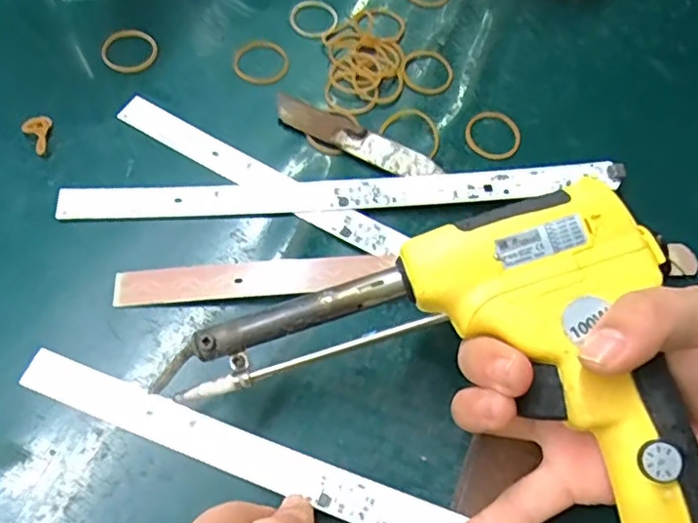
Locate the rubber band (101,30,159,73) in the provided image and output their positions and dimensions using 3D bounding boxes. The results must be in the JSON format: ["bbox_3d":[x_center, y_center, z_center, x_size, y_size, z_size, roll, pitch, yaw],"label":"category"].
[{"bbox_3d":[-0.128,-0.123,0.355,0.032,0.004,0.030,1,63,-3],"label":"rubber band"}]

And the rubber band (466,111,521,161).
[{"bbox_3d":[0.081,-0.072,0.341,0.031,0.004,0.032,20,64,7],"label":"rubber band"}]

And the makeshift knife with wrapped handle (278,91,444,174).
[{"bbox_3d":[0.003,-0.067,0.331,0.097,0.006,0.019,26,65,10],"label":"makeshift knife with wrapped handle"}]

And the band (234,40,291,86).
[{"bbox_3d":[-0.051,-0.117,0.354,0.032,0.004,0.031,20,64,7],"label":"band"}]

